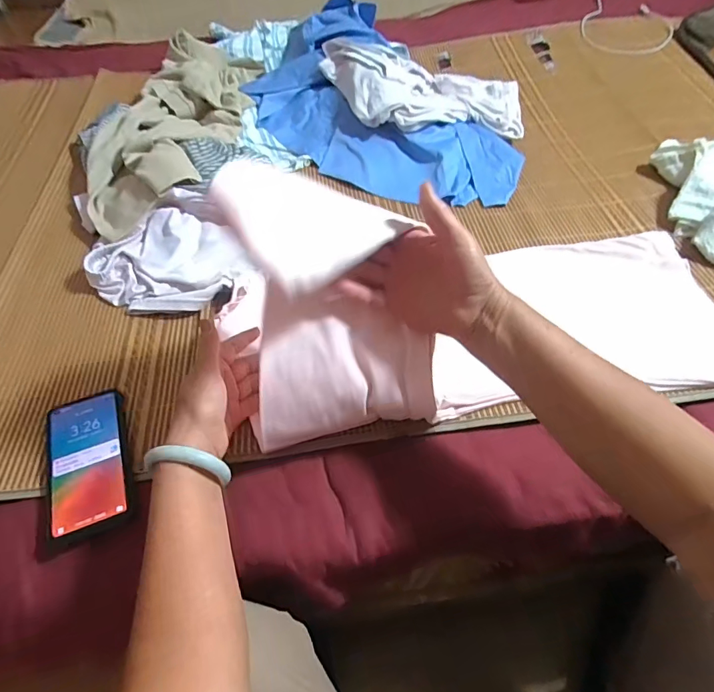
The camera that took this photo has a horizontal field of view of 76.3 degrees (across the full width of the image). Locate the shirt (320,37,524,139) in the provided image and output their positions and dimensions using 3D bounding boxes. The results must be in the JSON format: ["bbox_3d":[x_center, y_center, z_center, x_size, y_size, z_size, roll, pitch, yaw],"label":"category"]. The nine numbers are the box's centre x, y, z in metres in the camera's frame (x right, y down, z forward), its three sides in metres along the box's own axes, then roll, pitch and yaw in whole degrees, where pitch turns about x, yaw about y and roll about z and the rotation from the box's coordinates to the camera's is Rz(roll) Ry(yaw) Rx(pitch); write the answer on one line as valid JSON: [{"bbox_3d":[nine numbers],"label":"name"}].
[{"bbox_3d":[0.127,-0.498,0.872,0.363,0.092,0.259,-6,53,-2],"label":"shirt"}]

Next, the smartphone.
[{"bbox_3d":[-0.279,0.117,0.474,0.076,0.017,0.150,-19,55,-12],"label":"smartphone"}]

